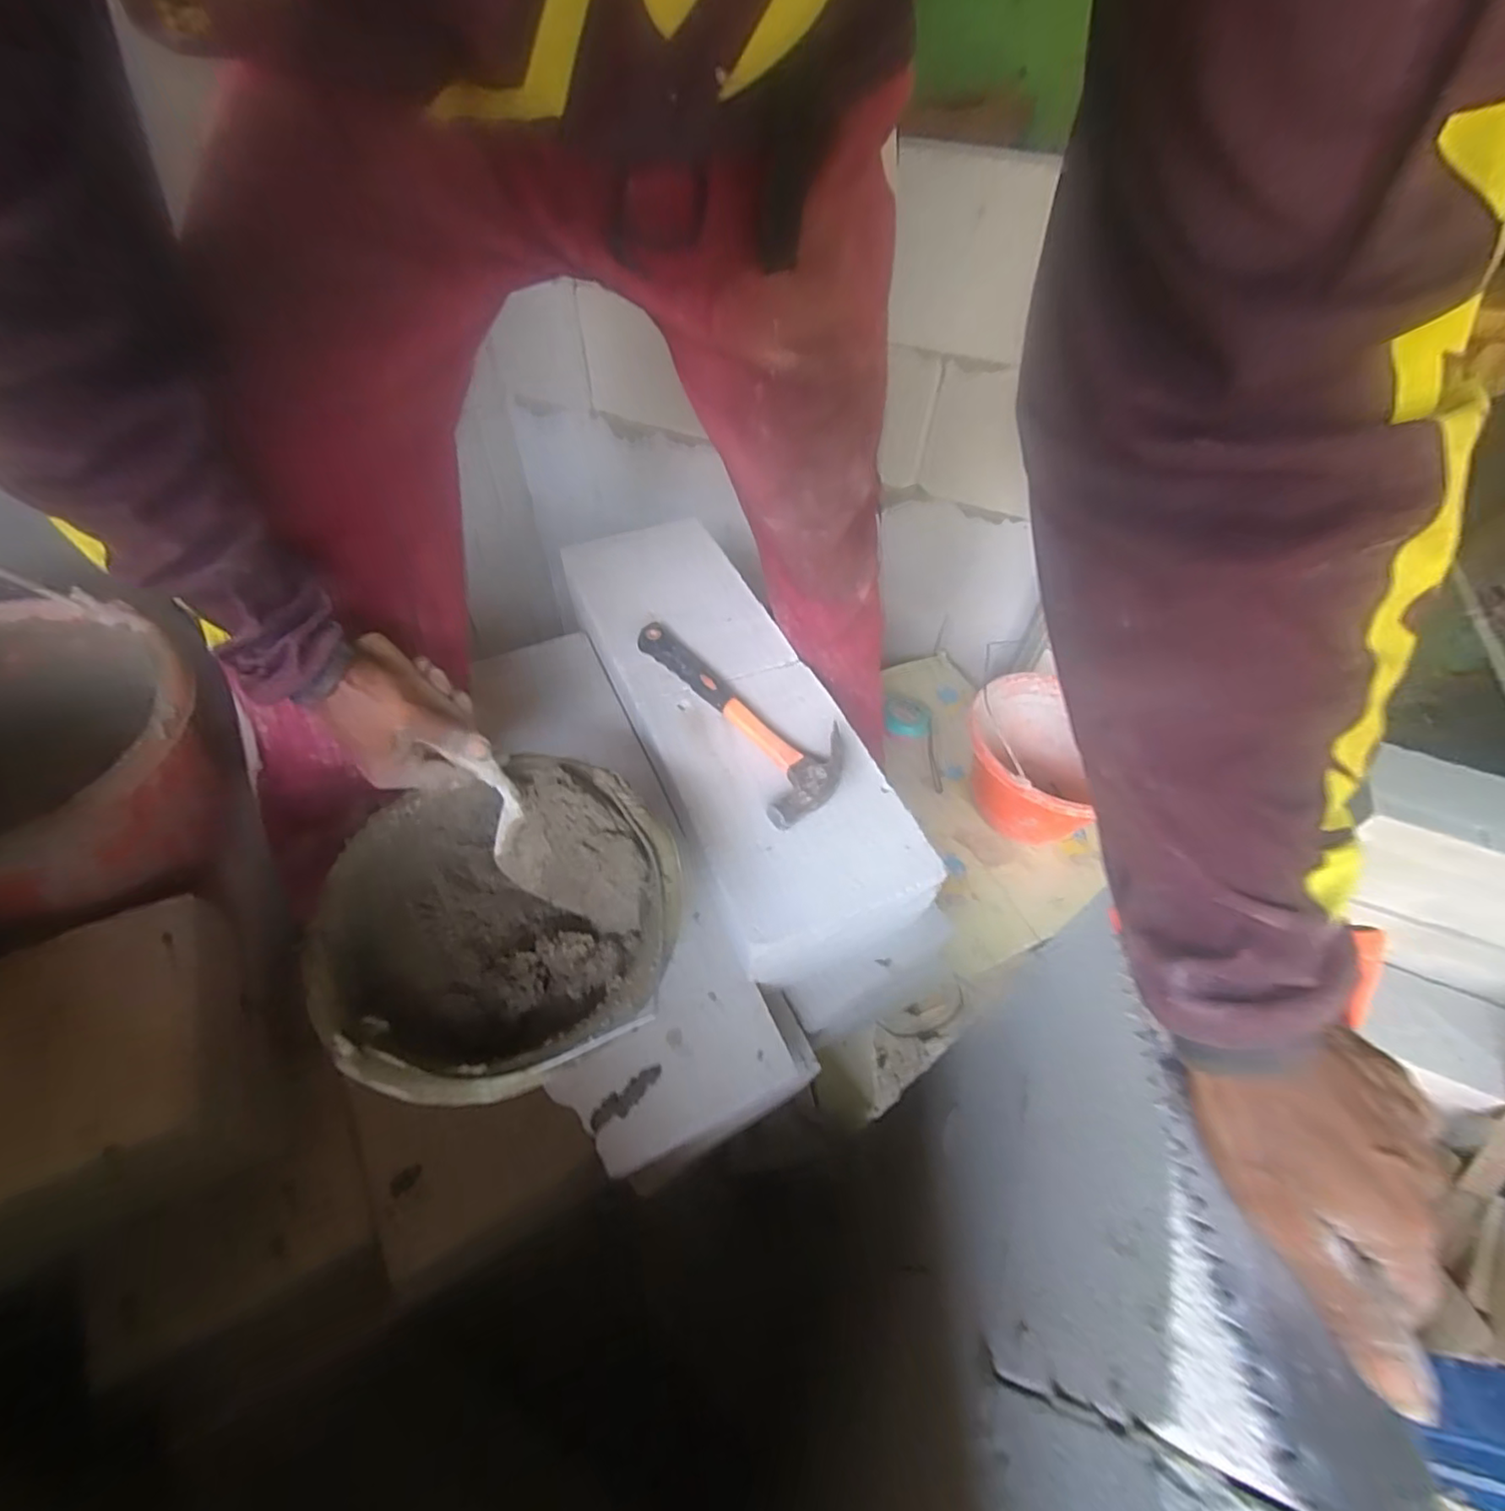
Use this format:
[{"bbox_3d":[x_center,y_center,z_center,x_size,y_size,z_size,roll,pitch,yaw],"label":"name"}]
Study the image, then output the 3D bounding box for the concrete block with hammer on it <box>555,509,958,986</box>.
[{"bbox_3d":[-0.036,-0.059,0.717,0.205,0.088,0.614,-19,55,-17],"label":"concrete block with hammer on it"}]

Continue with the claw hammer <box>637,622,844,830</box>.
[{"bbox_3d":[-0.006,-0.056,0.676,0.113,0.025,0.291,-26,57,-22],"label":"claw hammer"}]

